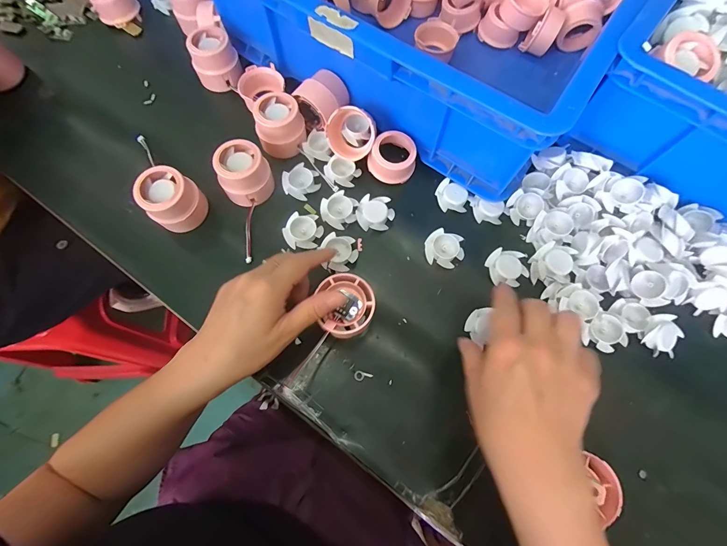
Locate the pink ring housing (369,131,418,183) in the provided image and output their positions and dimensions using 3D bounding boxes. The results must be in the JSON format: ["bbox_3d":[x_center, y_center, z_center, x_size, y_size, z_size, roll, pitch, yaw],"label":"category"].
[{"bbox_3d":[0.033,-0.127,0.376,0.046,0.030,0.043,-34,74,-12],"label":"pink ring housing"}]

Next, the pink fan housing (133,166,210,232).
[{"bbox_3d":[-0.197,-0.075,0.351,0.045,0.052,0.051,32,73,10],"label":"pink fan housing"}]

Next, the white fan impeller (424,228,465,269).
[{"bbox_3d":[0.084,-0.025,0.356,0.040,0.010,0.037,0,70,-1],"label":"white fan impeller"}]

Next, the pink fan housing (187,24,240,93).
[{"bbox_3d":[-0.183,-0.262,0.418,0.053,0.045,0.057,-26,73,-10],"label":"pink fan housing"}]

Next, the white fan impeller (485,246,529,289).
[{"bbox_3d":[0.148,-0.006,0.350,0.041,0.008,0.039,-4,70,-3],"label":"white fan impeller"}]

